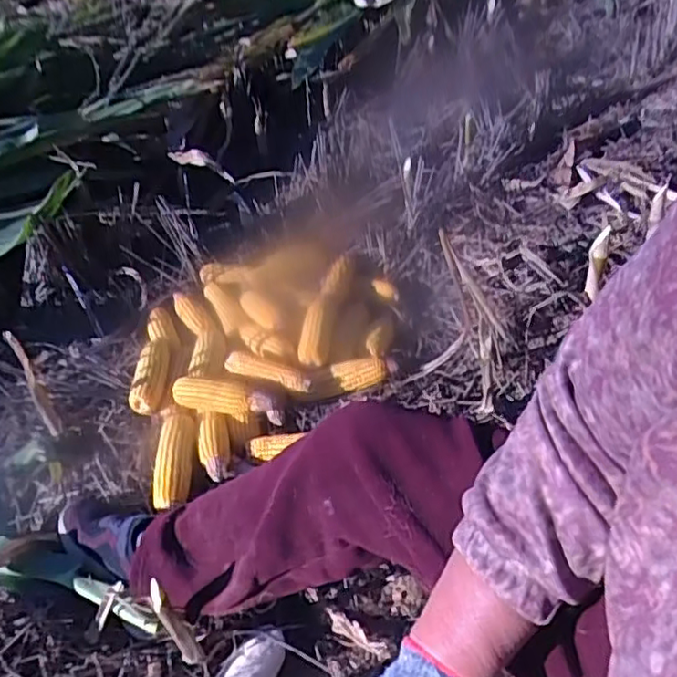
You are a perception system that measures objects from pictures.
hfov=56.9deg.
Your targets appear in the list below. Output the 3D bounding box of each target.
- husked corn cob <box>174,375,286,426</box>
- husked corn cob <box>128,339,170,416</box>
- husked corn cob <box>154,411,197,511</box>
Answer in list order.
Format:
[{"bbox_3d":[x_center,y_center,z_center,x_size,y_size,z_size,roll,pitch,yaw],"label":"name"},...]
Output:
[{"bbox_3d":[-0.188,0.104,1.072,0.192,0.060,0.053,13,40,0],"label":"husked corn cob"},{"bbox_3d":[-0.348,0.070,1.164,0.061,0.060,0.169,-11,41,0],"label":"husked corn cob"},{"bbox_3d":[-0.263,0.192,0.999,0.055,0.056,0.199,-11,41,0],"label":"husked corn cob"}]

